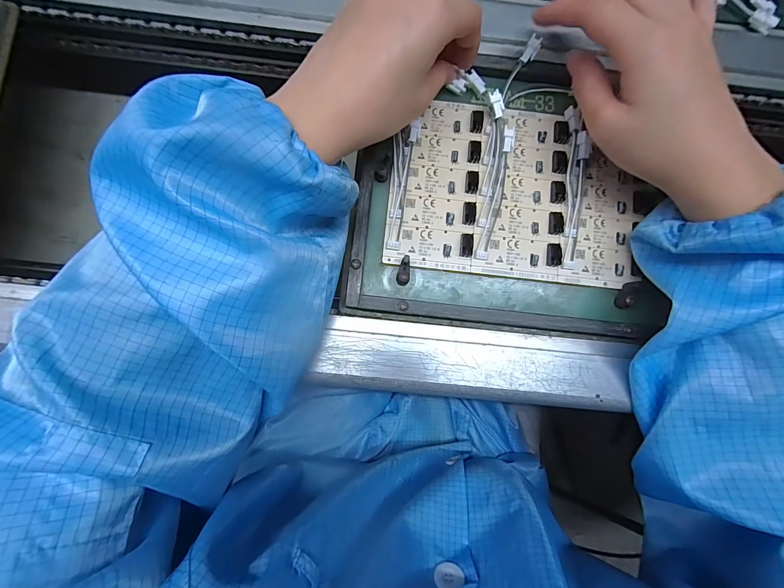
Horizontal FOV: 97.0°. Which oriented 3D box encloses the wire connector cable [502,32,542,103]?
[{"bbox_3d":[0.096,-0.168,0.260,0.009,0.009,0.045,30,109,-1],"label":"wire connector cable"}]

